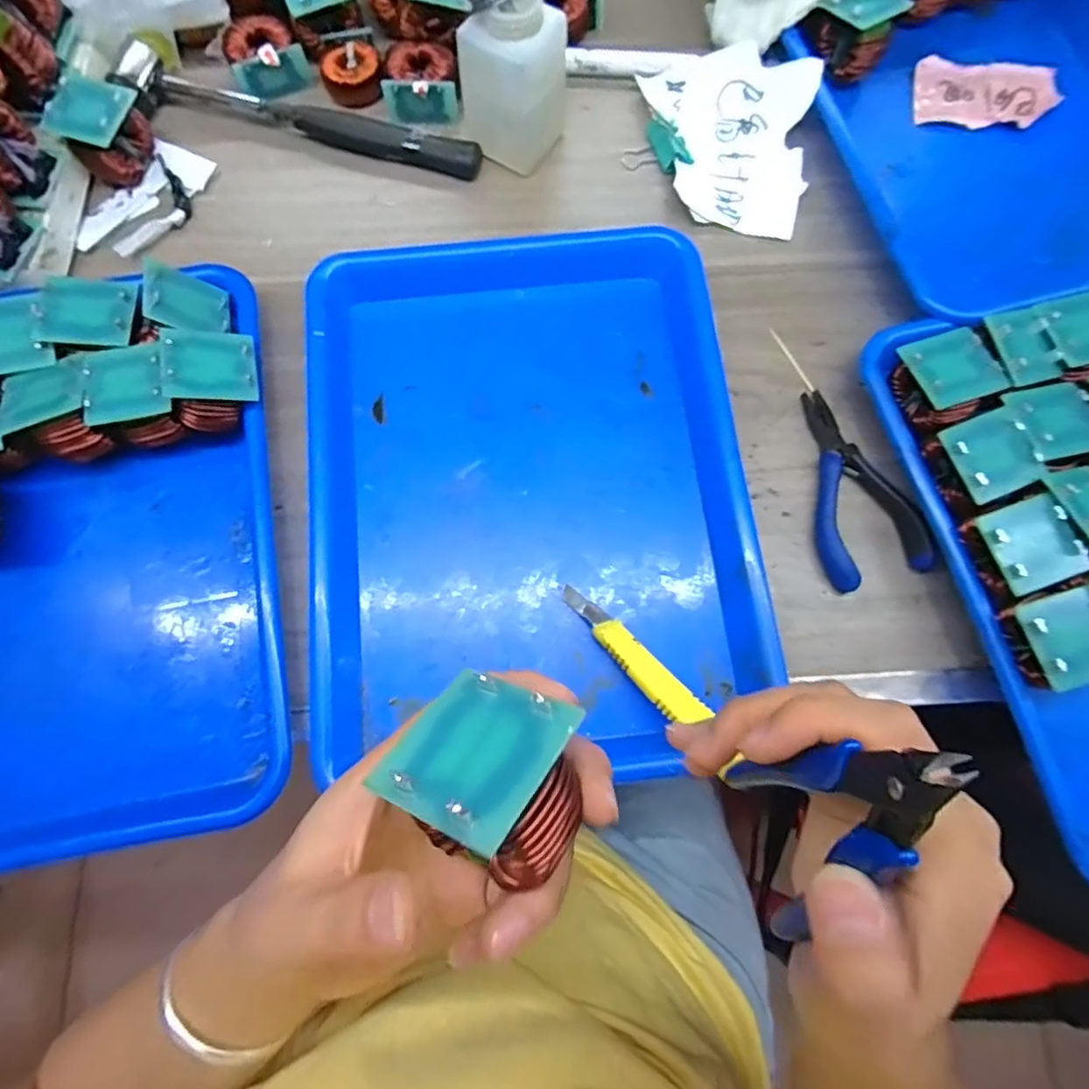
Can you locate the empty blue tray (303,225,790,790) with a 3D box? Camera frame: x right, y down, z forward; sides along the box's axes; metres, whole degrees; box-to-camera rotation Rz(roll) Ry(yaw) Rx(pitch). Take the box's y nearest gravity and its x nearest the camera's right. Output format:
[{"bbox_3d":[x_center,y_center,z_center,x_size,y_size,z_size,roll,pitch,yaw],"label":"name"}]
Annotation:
[{"bbox_3d":[-0.012,-0.042,0.361,0.253,0.038,0.315,-5,79,-3],"label":"empty blue tray"}]

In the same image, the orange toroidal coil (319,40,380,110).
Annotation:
[{"bbox_3d":[-0.141,-0.343,0.432,0.041,0.018,0.048,-11,79,-4],"label":"orange toroidal coil"}]

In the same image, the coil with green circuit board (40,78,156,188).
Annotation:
[{"bbox_3d":[-0.295,-0.279,0.397,0.054,0.045,0.053,30,79,4],"label":"coil with green circuit board"}]

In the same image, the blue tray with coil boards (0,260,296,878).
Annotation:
[{"bbox_3d":[-0.273,0.008,0.328,0.244,0.050,0.309,-10,79,-4],"label":"blue tray with coil boards"}]

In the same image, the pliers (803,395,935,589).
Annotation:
[{"bbox_3d":[0.188,-0.038,0.361,0.056,0.020,0.123,-9,79,-3],"label":"pliers"}]

